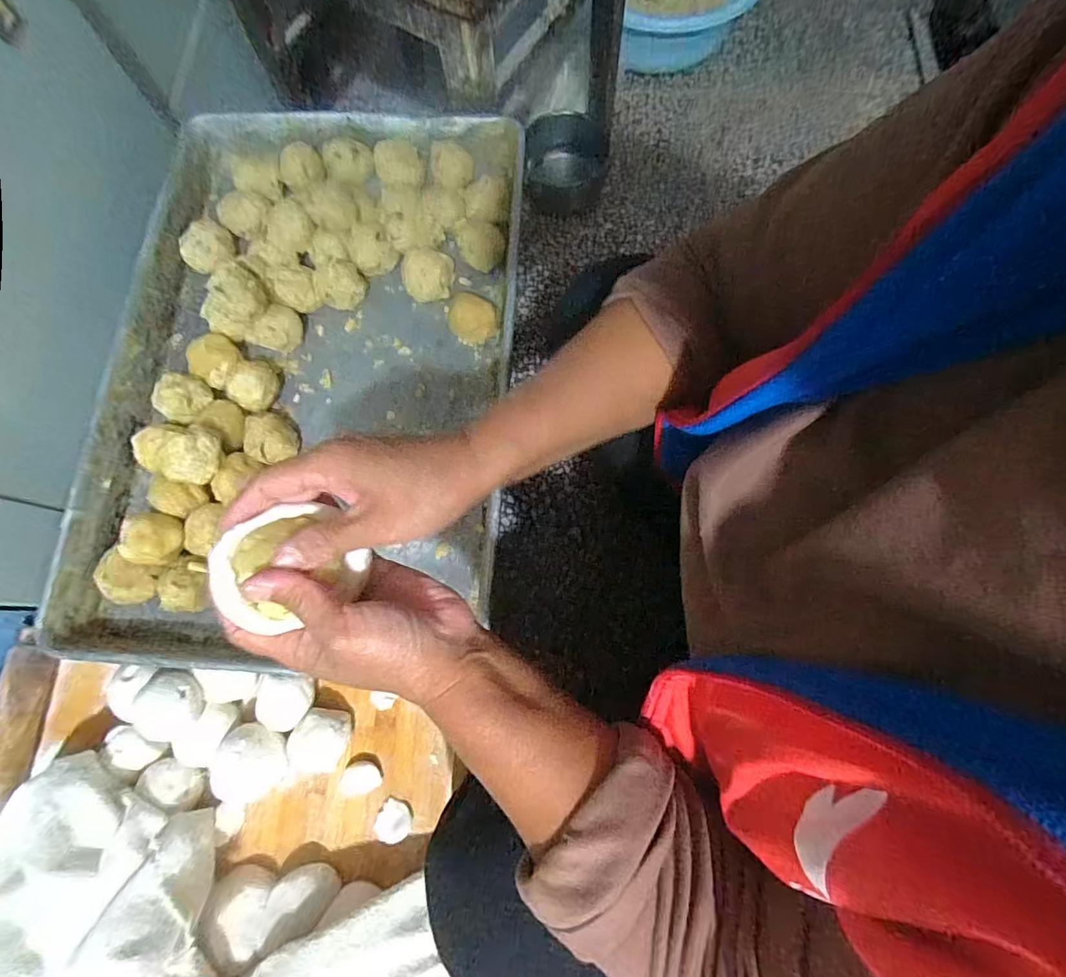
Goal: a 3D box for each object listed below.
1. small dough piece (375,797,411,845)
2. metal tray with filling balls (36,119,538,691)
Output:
[{"bbox_3d":[-0.121,0.290,0.424,0.030,0.011,0.029,0,75,0],"label":"small dough piece"},{"bbox_3d":[-0.226,-0.143,0.511,0.398,0.063,0.617,3,75,1],"label":"metal tray with filling balls"}]

